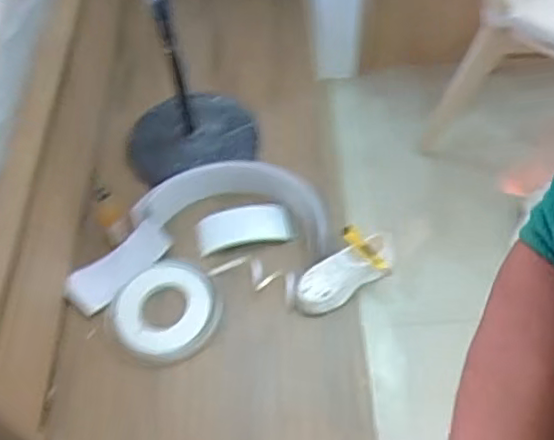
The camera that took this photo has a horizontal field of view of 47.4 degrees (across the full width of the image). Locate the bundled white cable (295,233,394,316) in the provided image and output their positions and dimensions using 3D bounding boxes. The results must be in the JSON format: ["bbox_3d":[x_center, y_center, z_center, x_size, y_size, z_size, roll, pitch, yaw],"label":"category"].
[{"bbox_3d":[0.164,0.124,1.488,0.265,0.049,0.107,-33,62,-6],"label":"bundled white cable"}]

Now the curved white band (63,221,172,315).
[{"bbox_3d":[-0.382,0.115,1.530,0.268,0.024,0.100,-37,100,-8],"label":"curved white band"}]

